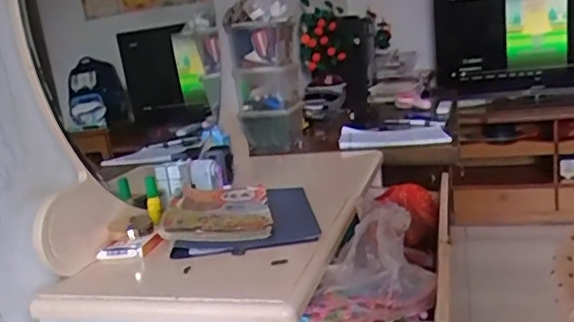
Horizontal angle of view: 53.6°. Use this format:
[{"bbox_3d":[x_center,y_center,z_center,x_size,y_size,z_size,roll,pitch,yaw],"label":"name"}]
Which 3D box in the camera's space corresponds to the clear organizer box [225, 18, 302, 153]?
[{"bbox_3d":[-0.053,-0.209,1.635,0.185,0.358,0.198,-6,12,1],"label":"clear organizer box"}]

